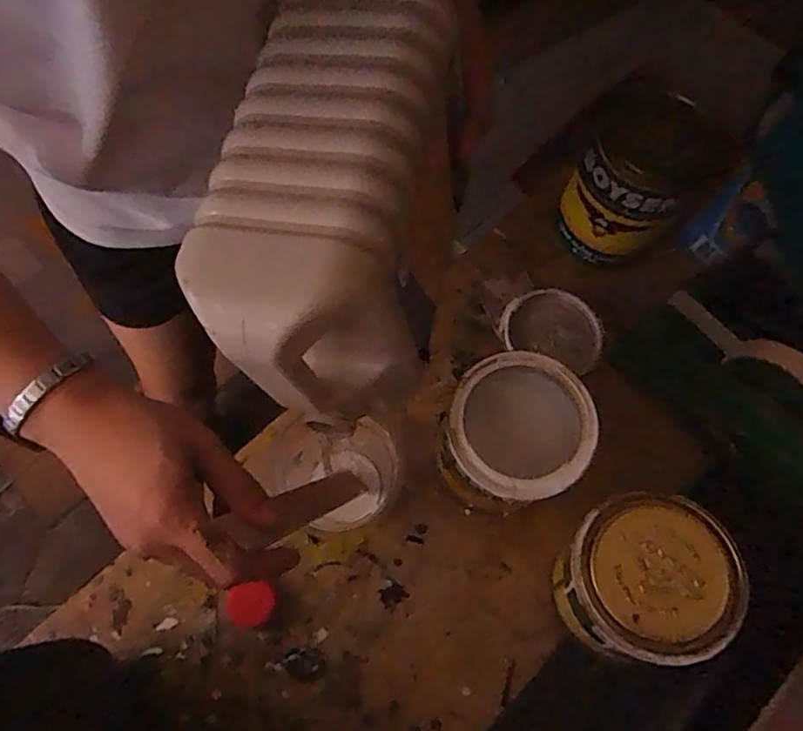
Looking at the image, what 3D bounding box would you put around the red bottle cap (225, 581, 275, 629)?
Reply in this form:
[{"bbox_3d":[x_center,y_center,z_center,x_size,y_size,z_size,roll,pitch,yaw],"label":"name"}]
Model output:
[{"bbox_3d":[-0.123,0.195,0.491,0.038,0.007,0.033,-23,73,-9],"label":"red bottle cap"}]

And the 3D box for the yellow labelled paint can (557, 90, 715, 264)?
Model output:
[{"bbox_3d":[0.213,-0.163,0.555,0.098,0.119,0.122,42,75,12],"label":"yellow labelled paint can"}]

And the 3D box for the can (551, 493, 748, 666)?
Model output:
[{"bbox_3d":[0.159,0.147,0.424,0.099,0.117,0.097,1,71,-2],"label":"can"}]

